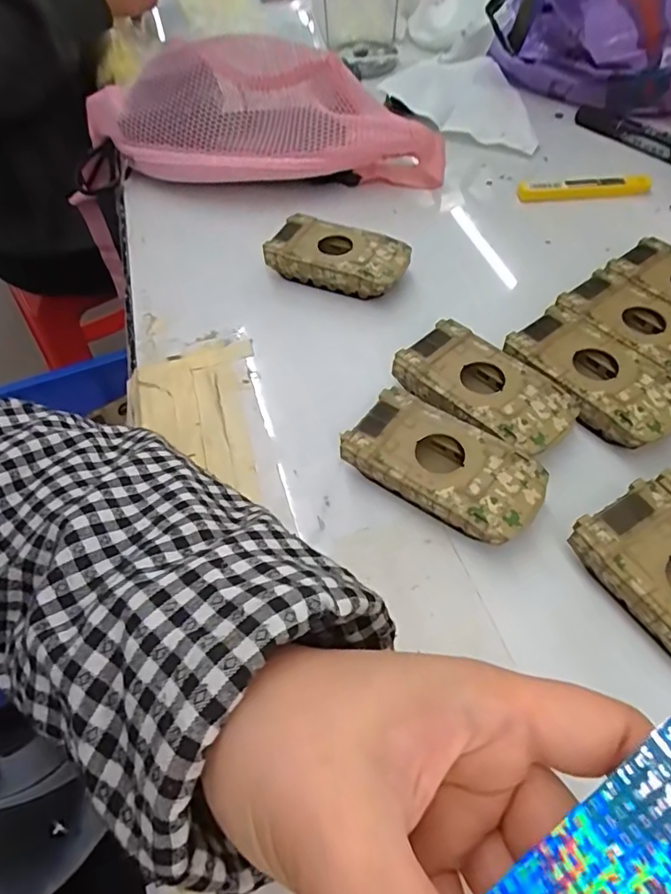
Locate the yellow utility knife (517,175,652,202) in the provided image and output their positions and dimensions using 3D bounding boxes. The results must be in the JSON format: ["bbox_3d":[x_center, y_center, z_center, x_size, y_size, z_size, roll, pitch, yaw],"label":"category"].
[{"bbox_3d":[0.202,-0.209,0.435,0.106,0.009,0.015,-5,54,0],"label":"yellow utility knife"}]

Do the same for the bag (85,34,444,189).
[{"bbox_3d":[-0.068,-0.273,0.444,0.295,0.089,0.103,-2,54,2],"label":"bag"}]

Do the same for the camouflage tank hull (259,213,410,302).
[{"bbox_3d":[0.003,-0.133,0.382,0.094,0.027,0.048,18,58,16],"label":"camouflage tank hull"}]

